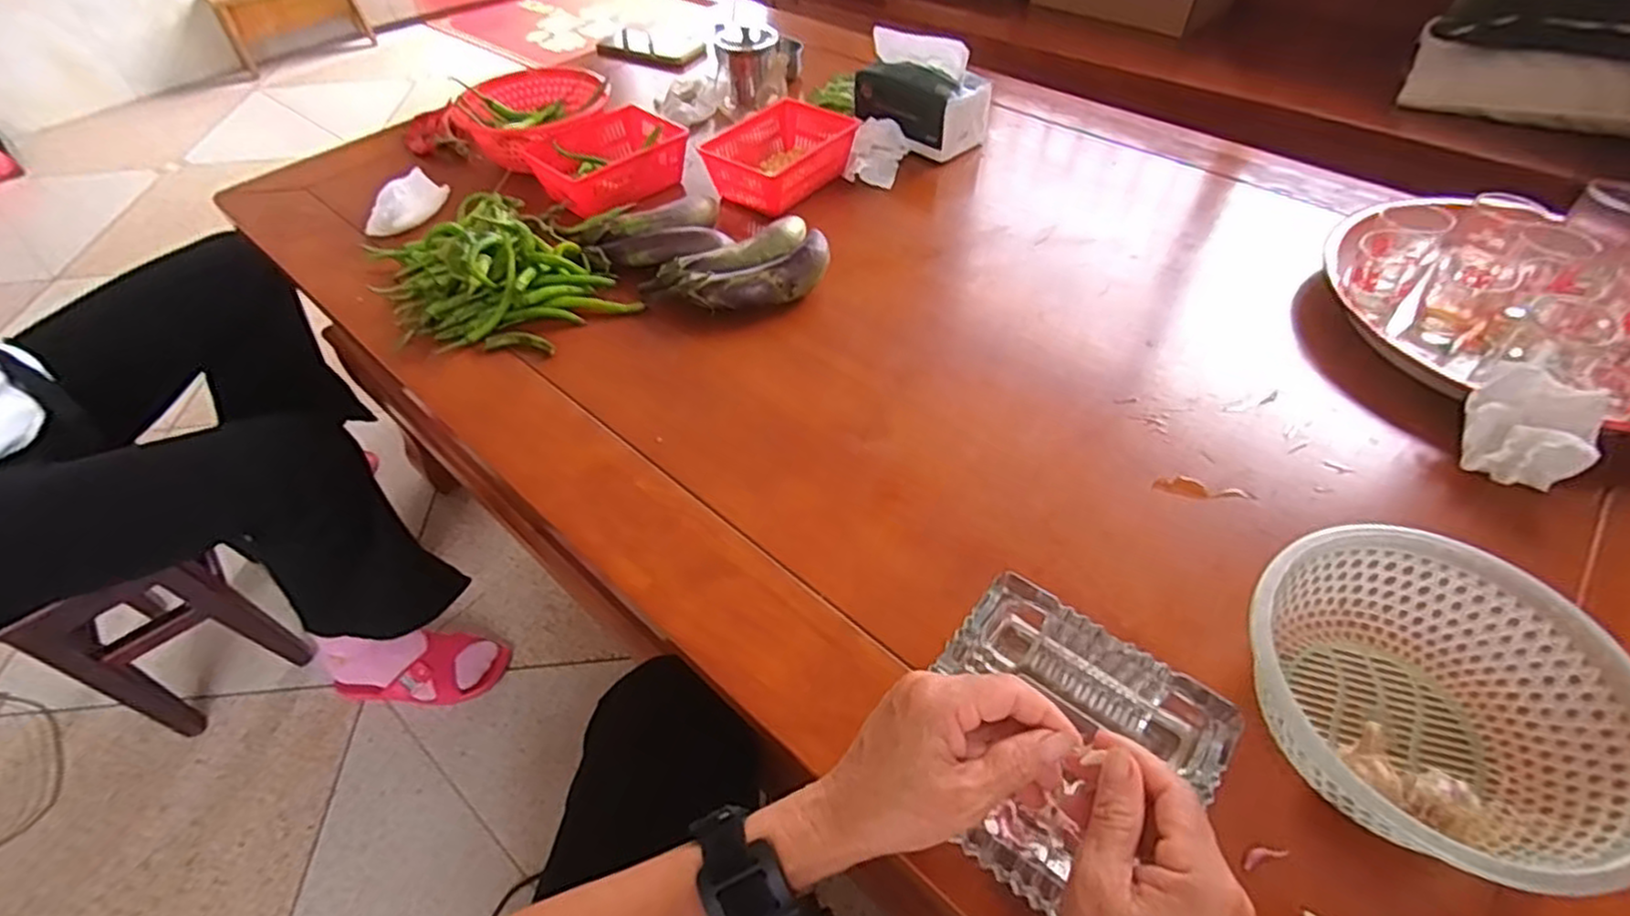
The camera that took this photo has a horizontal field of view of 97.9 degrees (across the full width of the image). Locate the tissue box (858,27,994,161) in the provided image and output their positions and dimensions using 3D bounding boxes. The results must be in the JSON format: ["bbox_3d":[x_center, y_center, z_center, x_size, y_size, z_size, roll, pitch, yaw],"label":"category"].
[{"bbox_3d":[0.123,-0.434,0.842,0.149,0.104,0.087,32,58,25],"label":"tissue box"}]

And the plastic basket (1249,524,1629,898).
[{"bbox_3d":[0.321,0.132,0.382,0.173,0.074,0.169,-1,50,1],"label":"plastic basket"}]

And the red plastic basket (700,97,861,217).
[{"bbox_3d":[-0.038,-0.350,0.819,0.126,0.051,0.172,32,58,26],"label":"red plastic basket"}]

